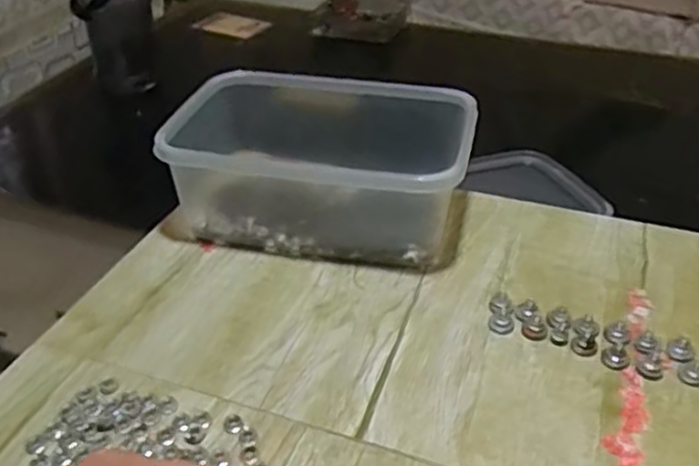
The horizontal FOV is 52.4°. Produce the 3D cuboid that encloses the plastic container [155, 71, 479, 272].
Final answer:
[{"bbox_3d":[-0.016,-0.066,0.621,0.235,0.096,0.173,9,38,12],"label":"plastic container"}]

